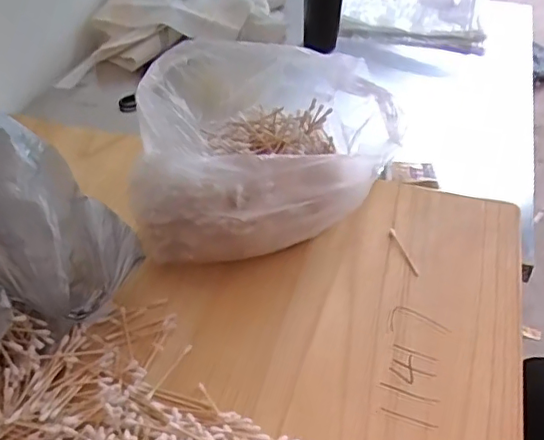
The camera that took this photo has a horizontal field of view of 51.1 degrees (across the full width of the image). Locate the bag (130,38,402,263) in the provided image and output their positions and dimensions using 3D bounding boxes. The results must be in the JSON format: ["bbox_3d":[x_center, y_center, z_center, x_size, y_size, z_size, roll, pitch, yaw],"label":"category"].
[{"bbox_3d":[-0.008,-0.070,0.597,0.238,0.175,0.182,7,46,3],"label":"bag"}]

